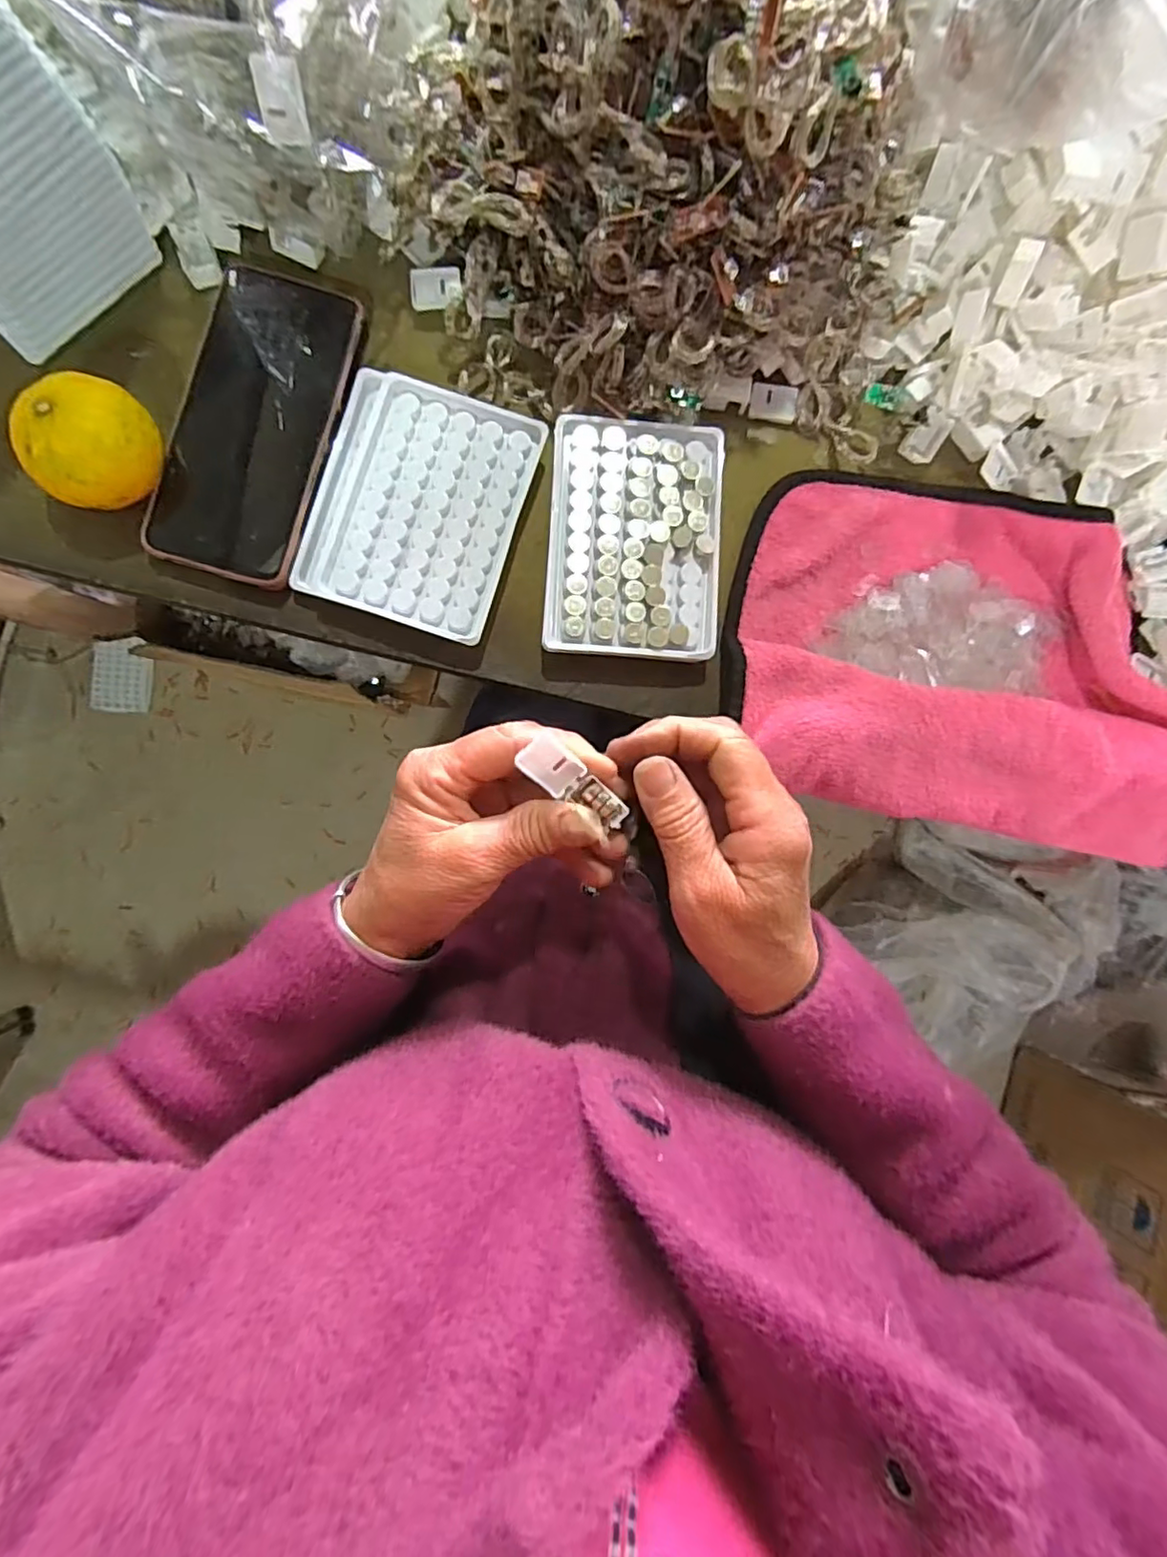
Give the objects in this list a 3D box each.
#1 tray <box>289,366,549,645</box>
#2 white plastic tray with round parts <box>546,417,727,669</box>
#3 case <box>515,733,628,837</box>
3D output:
[{"bbox_3d":[-0.090,-0.151,0.336,0.108,0.007,0.129,18,88,-4],"label":"tray"},{"bbox_3d":[0.028,-0.133,0.339,0.094,0.016,0.129,3,89,-4],"label":"white plastic tray with round parts"},{"bbox_3d":[-0.002,0.003,0.271,0.053,0.006,0.015,36,87,-16],"label":"case"}]

